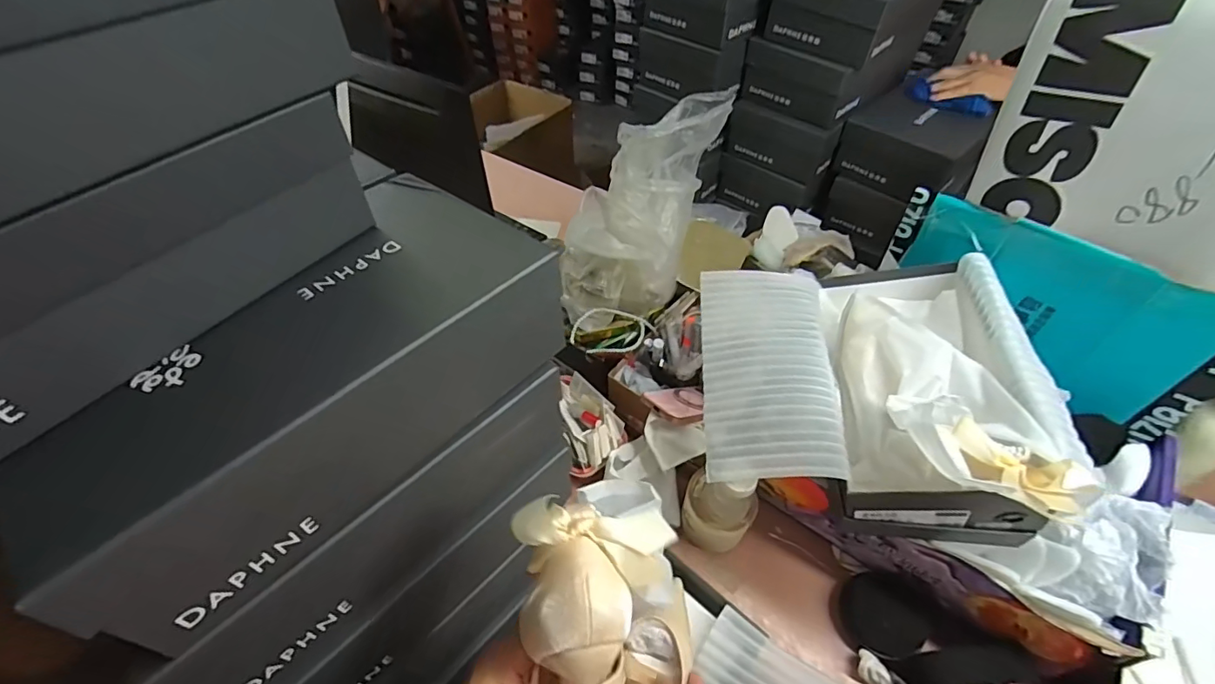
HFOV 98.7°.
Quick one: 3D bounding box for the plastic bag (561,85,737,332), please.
[{"bbox_3d":[0.044,-0.208,0.797,0.168,0.155,0.397,29,96,25],"label":"plastic bag"}]

